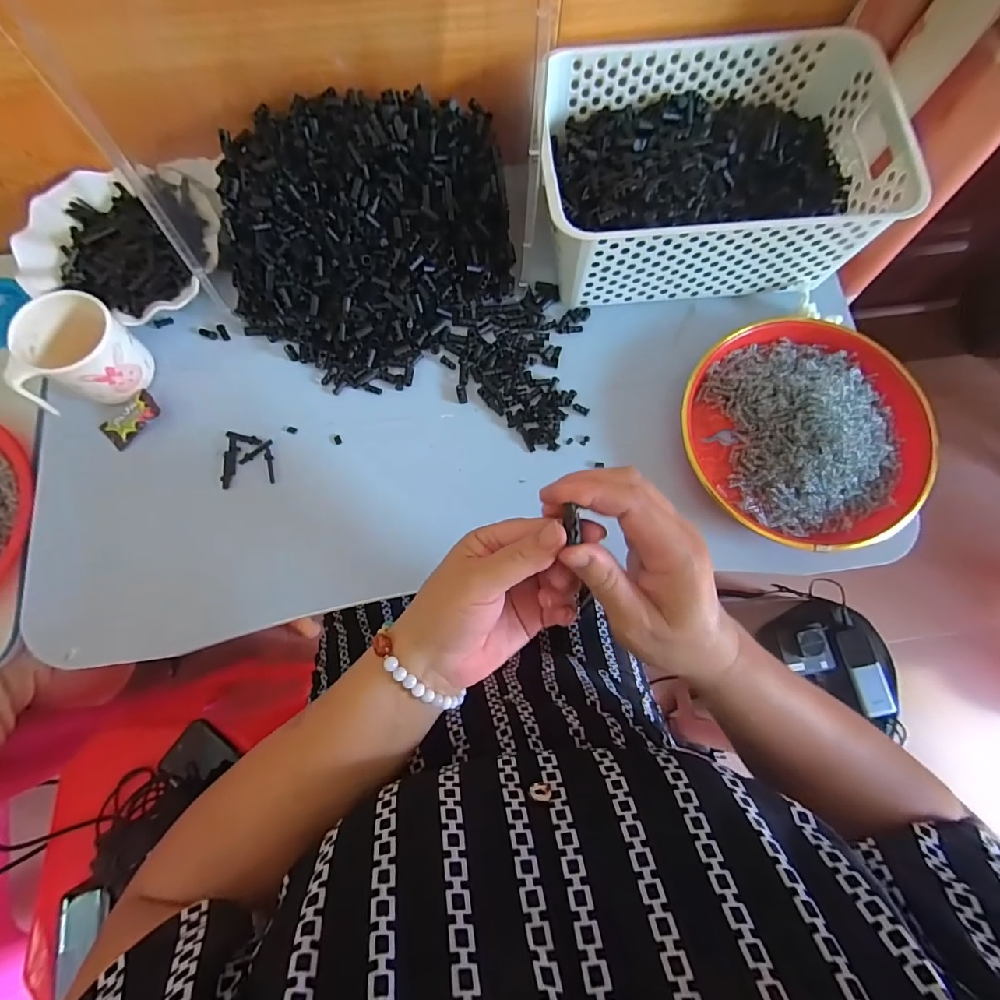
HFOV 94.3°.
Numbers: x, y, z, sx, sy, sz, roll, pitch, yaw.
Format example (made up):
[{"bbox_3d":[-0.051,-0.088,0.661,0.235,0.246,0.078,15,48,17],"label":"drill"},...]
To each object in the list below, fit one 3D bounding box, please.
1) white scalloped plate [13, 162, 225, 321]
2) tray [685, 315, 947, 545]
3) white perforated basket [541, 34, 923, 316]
[{"bbox_3d":[-0.371,-0.259,0.461,0.176,0.034,0.160,16,77,3],"label":"white scalloped plate"},{"bbox_3d":[0.279,-0.066,0.424,0.212,0.048,0.206,0,77,-1],"label":"tray"},{"bbox_3d":[0.189,-0.305,0.448,0.304,0.111,0.203,-2,77,-1],"label":"white perforated basket"}]

